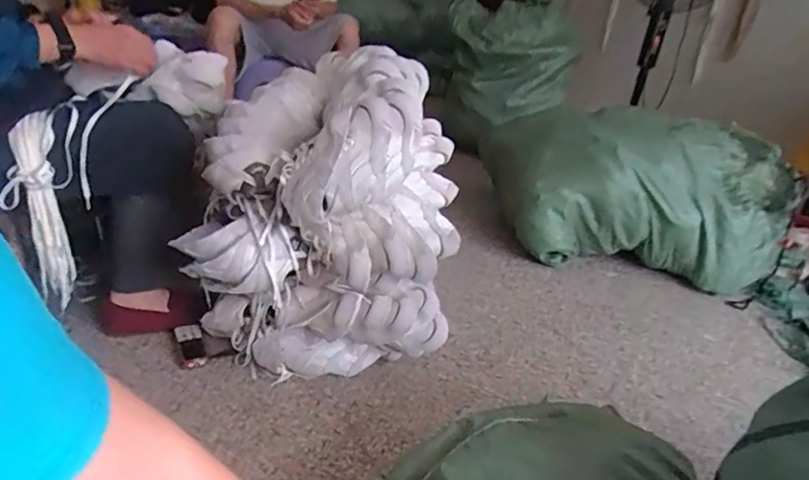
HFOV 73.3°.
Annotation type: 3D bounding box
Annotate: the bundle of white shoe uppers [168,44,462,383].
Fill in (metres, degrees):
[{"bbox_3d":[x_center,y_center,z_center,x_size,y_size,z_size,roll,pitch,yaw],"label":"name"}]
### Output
[{"bbox_3d":[-0.144,-0.023,1.057,0.470,0.565,0.380,13,28,10],"label":"bundle of white shoe uppers"}]

